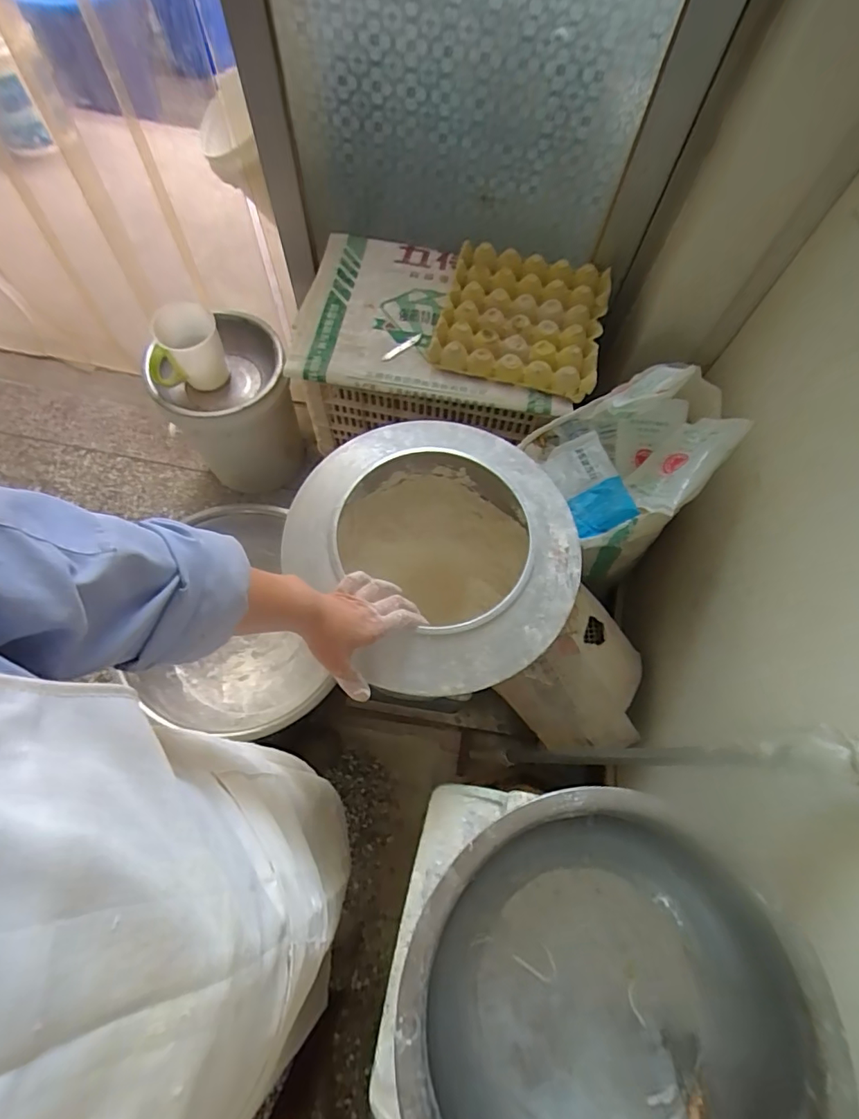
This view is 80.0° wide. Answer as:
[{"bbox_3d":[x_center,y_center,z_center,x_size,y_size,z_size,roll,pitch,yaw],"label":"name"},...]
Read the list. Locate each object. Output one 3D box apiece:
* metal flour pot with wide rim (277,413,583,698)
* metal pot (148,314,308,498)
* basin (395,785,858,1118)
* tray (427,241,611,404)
[{"bbox_3d":[0.011,0.001,0.707,0.321,0.206,0.351,1,68,-2],"label":"metal flour pot with wide rim"},{"bbox_3d":[-0.476,-0.355,1.297,0.291,0.409,0.263,-23,71,-11],"label":"metal pot"},{"bbox_3d":[0.144,0.370,0.434,0.325,0.096,0.309,1,68,-2],"label":"basin"},{"bbox_3d":[0.174,-0.445,0.935,0.286,0.041,0.286,15,68,4],"label":"tray"}]

